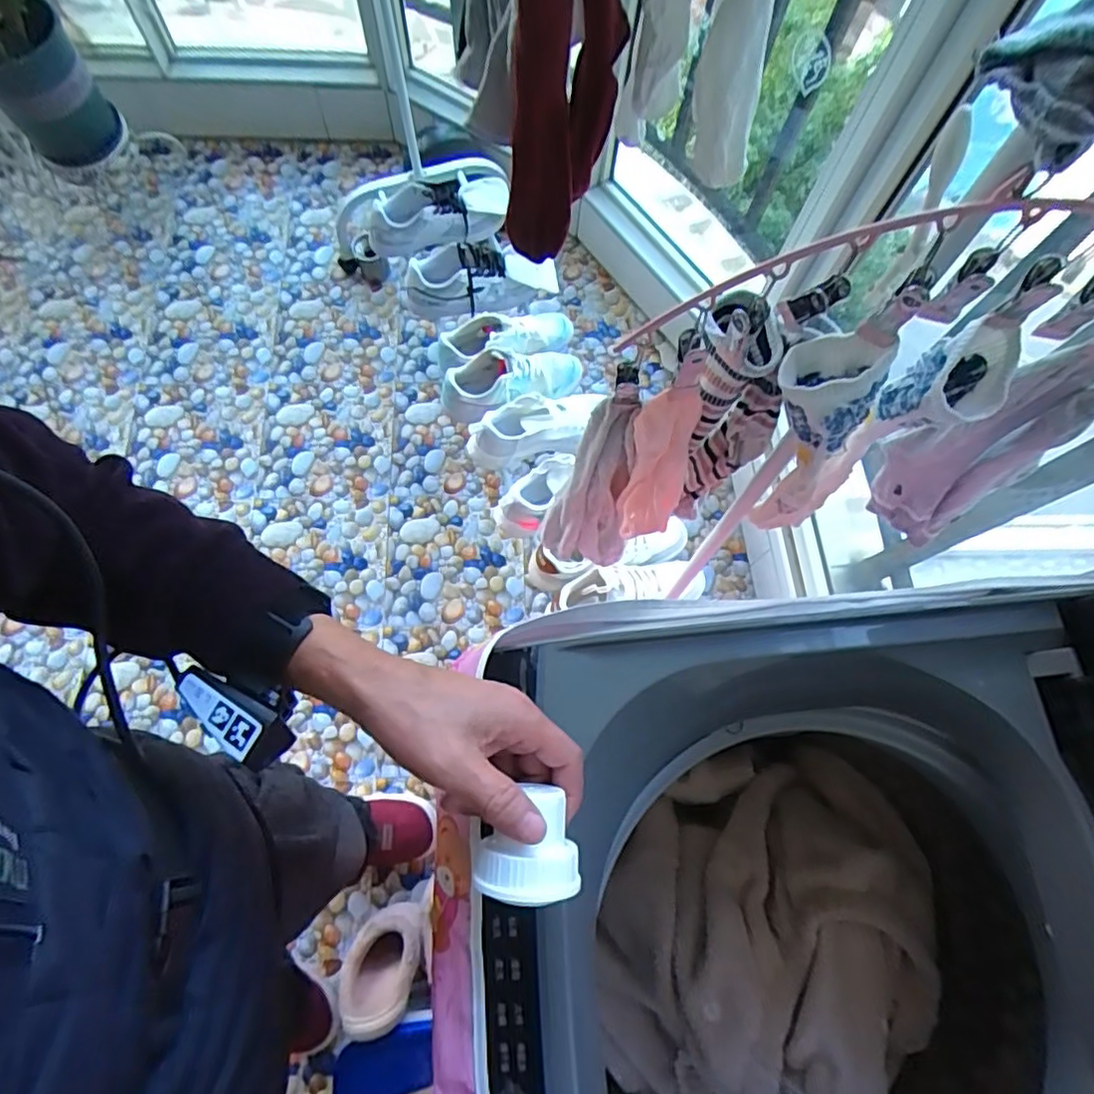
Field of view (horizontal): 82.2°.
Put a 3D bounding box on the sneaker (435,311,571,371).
[{"bbox_3d":[-0.078,-0.413,1.230,0.277,0.098,0.104,-14,73,-7],"label":"sneaker"}]

